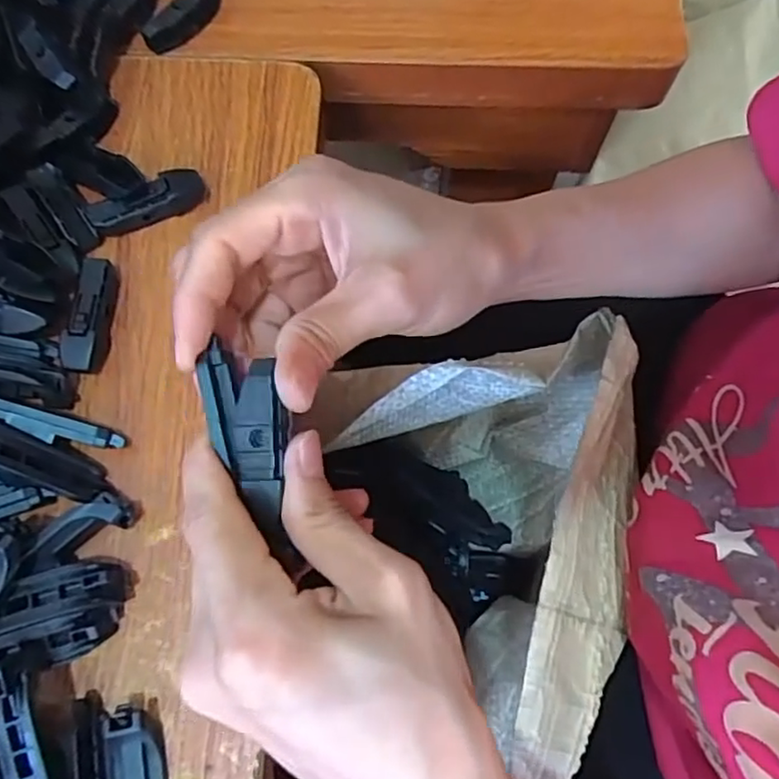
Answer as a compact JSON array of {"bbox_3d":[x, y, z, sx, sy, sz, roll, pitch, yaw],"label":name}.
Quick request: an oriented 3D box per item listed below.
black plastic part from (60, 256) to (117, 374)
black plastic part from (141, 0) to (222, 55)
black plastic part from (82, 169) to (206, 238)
[{"bbox_3d":[-0.135,-0.033,0.291,0.019,0.014,0.052,1,71,0],"label":"black plastic part"},{"bbox_3d":[-0.112,-0.206,0.353,0.016,0.016,0.051,36,74,11],"label":"black plastic part"},{"bbox_3d":[-0.116,-0.090,0.309,0.054,0.018,0.015,-22,72,-8],"label":"black plastic part"}]

